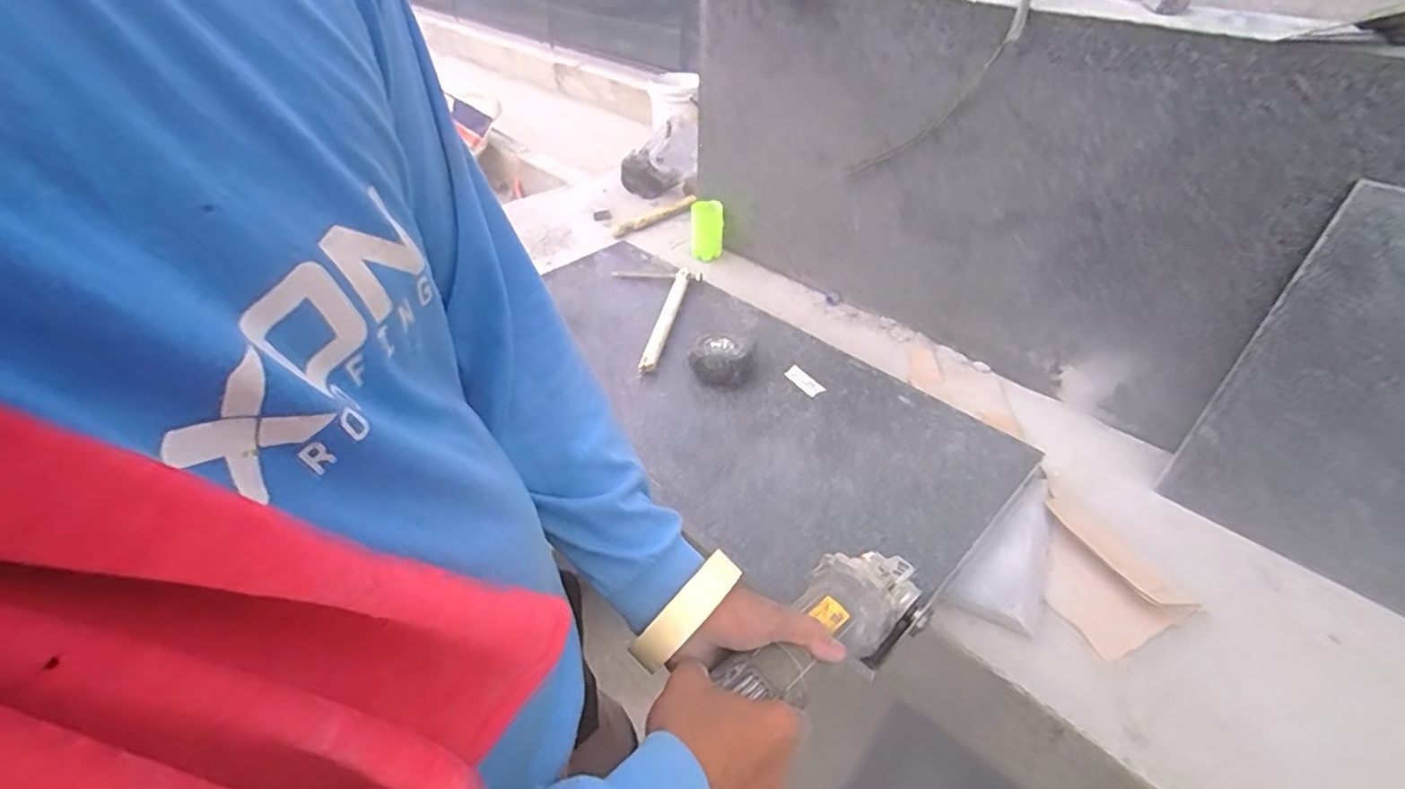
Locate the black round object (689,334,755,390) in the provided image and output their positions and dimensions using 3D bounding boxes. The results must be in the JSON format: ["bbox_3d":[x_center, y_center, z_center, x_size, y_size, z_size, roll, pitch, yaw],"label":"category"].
[{"bbox_3d":[0.028,-0.044,0.823,0.079,0.045,0.070,14,42,15],"label":"black round object"}]

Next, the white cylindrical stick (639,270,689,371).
[{"bbox_3d":[-0.052,-0.115,0.920,0.025,0.017,0.255,7,40,7],"label":"white cylindrical stick"}]

